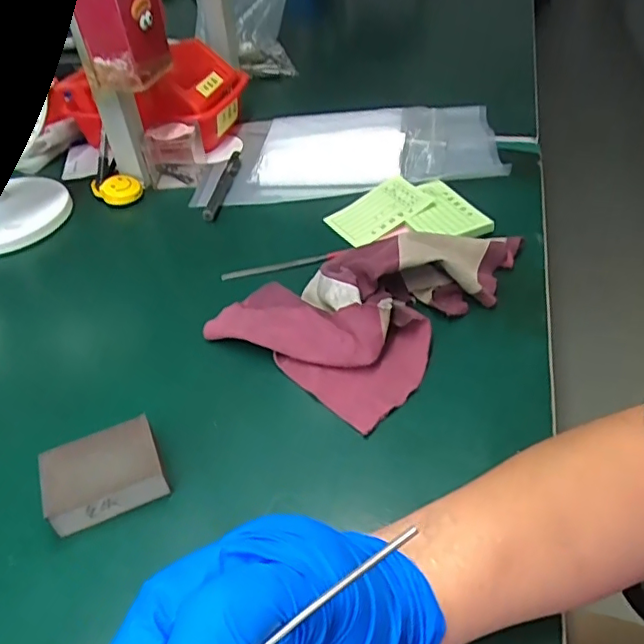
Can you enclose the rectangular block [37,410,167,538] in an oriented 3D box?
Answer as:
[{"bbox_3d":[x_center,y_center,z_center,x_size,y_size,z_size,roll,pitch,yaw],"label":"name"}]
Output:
[{"bbox_3d":[-0.136,0.096,0.357,0.068,0.027,0.052,-18,43,-12],"label":"rectangular block"}]

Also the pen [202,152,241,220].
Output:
[{"bbox_3d":[-0.111,-0.158,0.644,0.015,0.011,0.137,0,42,9],"label":"pen"}]

